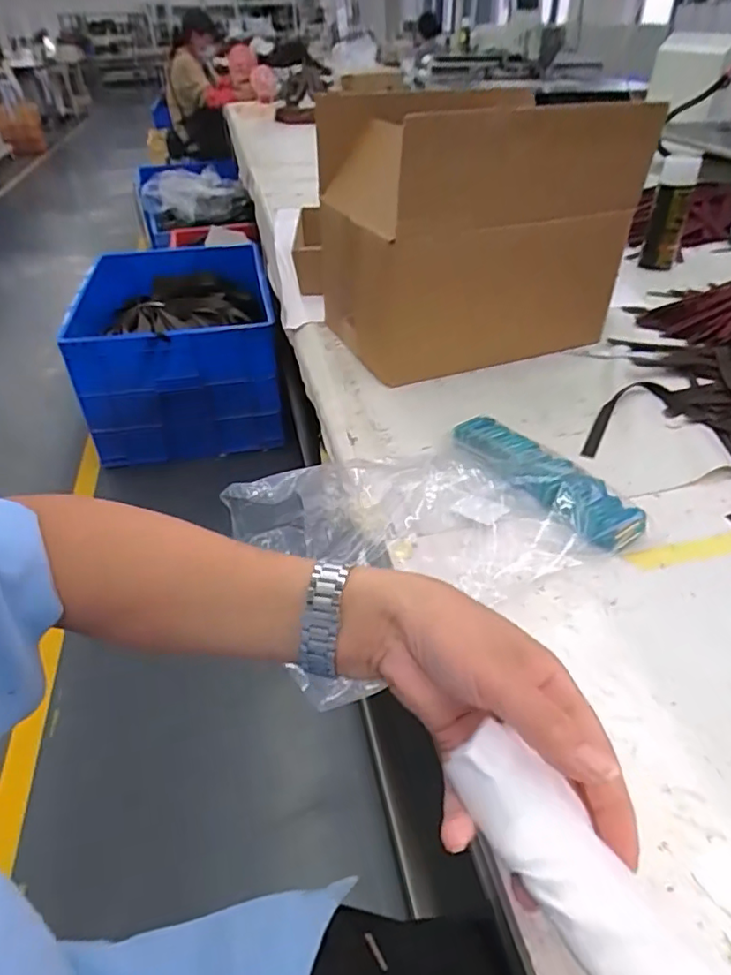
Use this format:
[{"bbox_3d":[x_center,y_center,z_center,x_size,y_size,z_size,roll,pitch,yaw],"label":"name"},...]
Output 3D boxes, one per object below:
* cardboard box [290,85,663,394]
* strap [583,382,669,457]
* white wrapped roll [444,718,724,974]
[{"bbox_3d":[0.128,-0.396,0.878,0.371,0.319,0.379,-17,40,-18],"label":"cardboard box"},{"bbox_3d":[0.313,-0.090,0.728,0.191,0.012,0.049,-30,46,-29],"label":"strap"},{"bbox_3d":[0.108,0.185,0.229,0.047,0.039,0.188,-24,37,-24],"label":"white wrapped roll"}]

